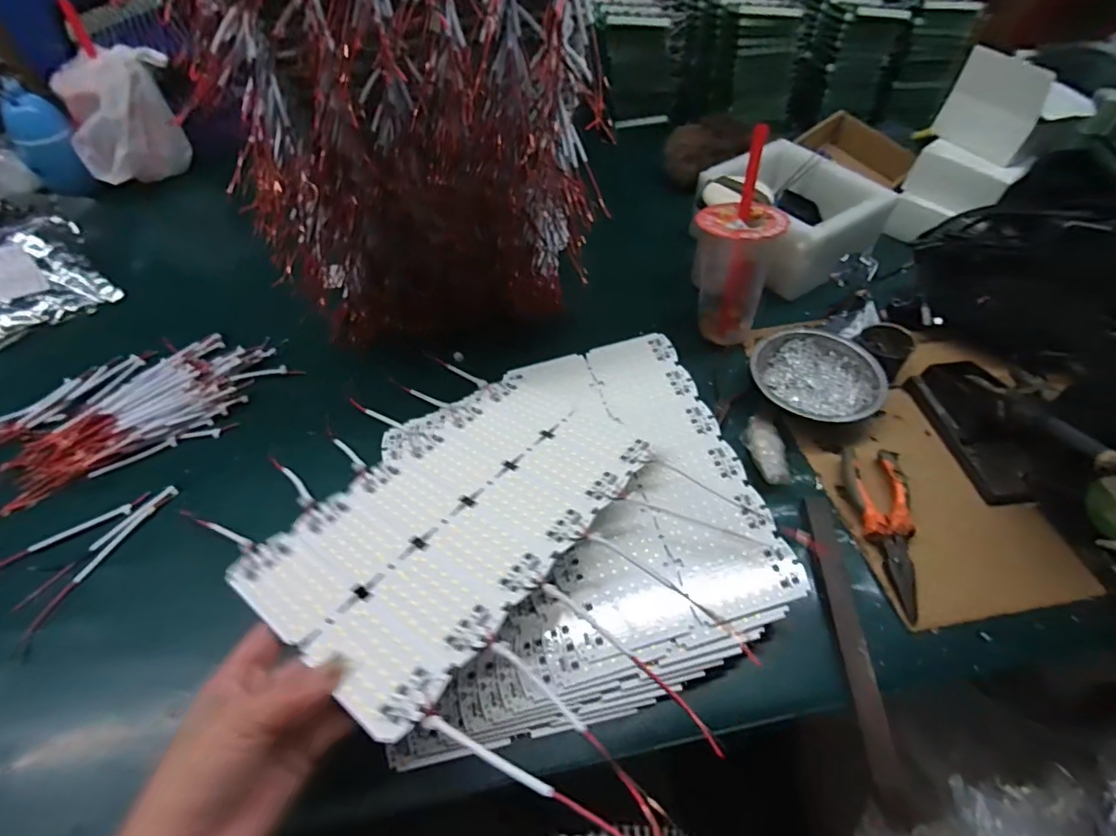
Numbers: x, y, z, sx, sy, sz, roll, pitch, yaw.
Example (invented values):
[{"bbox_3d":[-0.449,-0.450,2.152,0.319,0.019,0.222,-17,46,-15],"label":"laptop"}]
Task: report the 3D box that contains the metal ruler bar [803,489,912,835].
[{"bbox_3d":[0.228,0.164,0.409,0.026,0.008,0.233,4,51,2],"label":"metal ruler bar"}]

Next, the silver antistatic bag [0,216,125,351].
[{"bbox_3d":[-0.644,-0.163,0.631,0.133,0.014,0.162,47,59,-1],"label":"silver antistatic bag"}]

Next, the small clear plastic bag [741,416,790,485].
[{"bbox_3d":[0.200,0.028,0.509,0.040,0.015,0.076,2,51,1],"label":"small clear plastic bag"}]

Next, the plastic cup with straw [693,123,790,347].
[{"bbox_3d":[0.192,-0.184,0.571,0.082,0.191,0.092,18,53,13],"label":"plastic cup with straw"}]

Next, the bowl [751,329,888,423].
[{"bbox_3d":[0.272,-0.044,0.561,0.123,0.040,0.123,1,51,-1],"label":"bowl"}]

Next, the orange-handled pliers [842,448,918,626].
[{"bbox_3d":[0.284,0.091,0.461,0.053,0.024,0.154,10,52,6],"label":"orange-handled pliers"}]

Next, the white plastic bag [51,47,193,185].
[{"bbox_3d":[-0.625,-0.431,0.767,0.140,0.152,0.096,-22,55,-18],"label":"white plastic bag"}]

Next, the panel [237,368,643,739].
[{"bbox_3d":[-0.073,0.067,0.415,0.183,0.006,0.290,25,46,29],"label":"panel"}]

